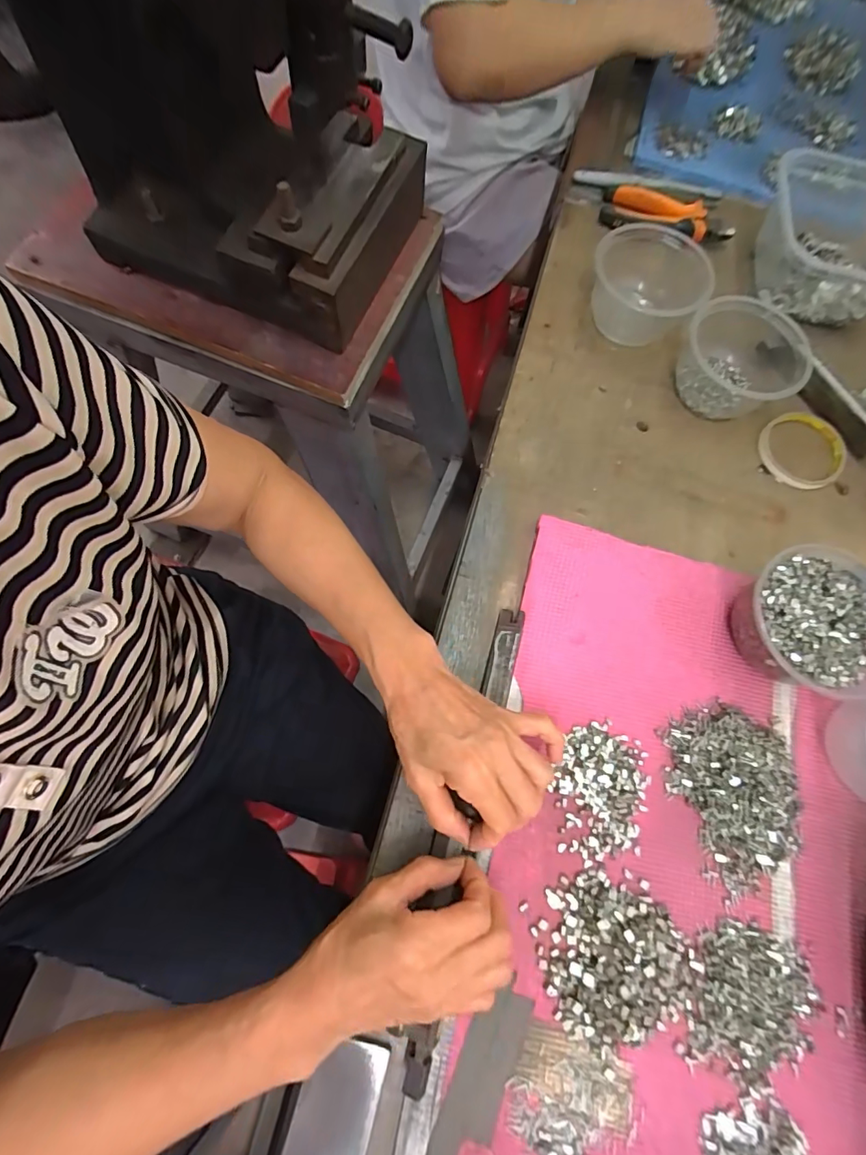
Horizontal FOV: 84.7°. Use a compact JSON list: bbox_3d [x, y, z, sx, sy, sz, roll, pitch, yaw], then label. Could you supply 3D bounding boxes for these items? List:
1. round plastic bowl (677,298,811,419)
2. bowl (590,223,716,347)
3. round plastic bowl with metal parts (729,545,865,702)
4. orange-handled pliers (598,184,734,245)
[{"bbox_3d":[0.306,-0.219,0.473,0.108,0.057,0.117,1,73,-4],"label":"round plastic bowl"},{"bbox_3d":[0.215,-0.297,0.487,0.105,0.065,0.100,1,73,-4],"label":"bowl"},{"bbox_3d":[0.306,0.038,0.383,0.117,0.060,0.110,1,73,-4],"label":"round plastic bowl with metal parts"},{"bbox_3d":[0.272,-0.423,0.553,0.148,0.024,0.051,15,72,0],"label":"orange-handled pliers"}]

